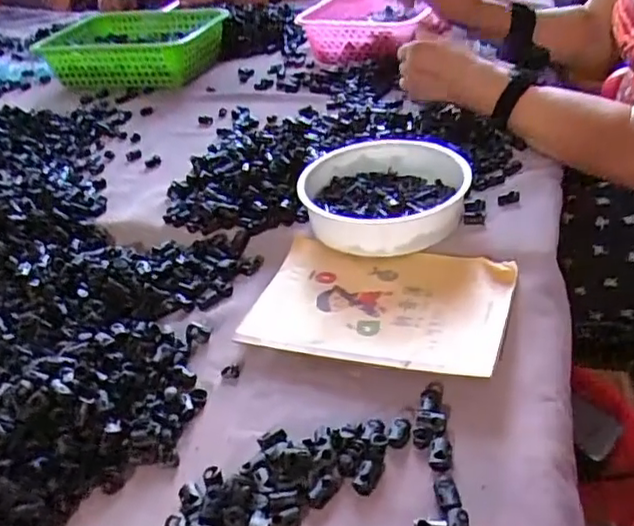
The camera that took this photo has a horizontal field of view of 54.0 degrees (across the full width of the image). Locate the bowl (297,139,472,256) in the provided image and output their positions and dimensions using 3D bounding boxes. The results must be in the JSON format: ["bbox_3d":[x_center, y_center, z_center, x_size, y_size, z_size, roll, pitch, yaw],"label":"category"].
[{"bbox_3d":[0.066,-0.067,0.612,0.156,0.043,0.157,-5,35,4],"label":"bowl"}]

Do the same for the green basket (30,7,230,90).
[{"bbox_3d":[-0.318,-0.371,1.059,0.303,0.065,0.200,5,39,15],"label":"green basket"}]

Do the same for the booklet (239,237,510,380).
[{"bbox_3d":[0.052,0.033,0.525,0.204,0.013,0.141,8,38,21],"label":"booklet"}]

